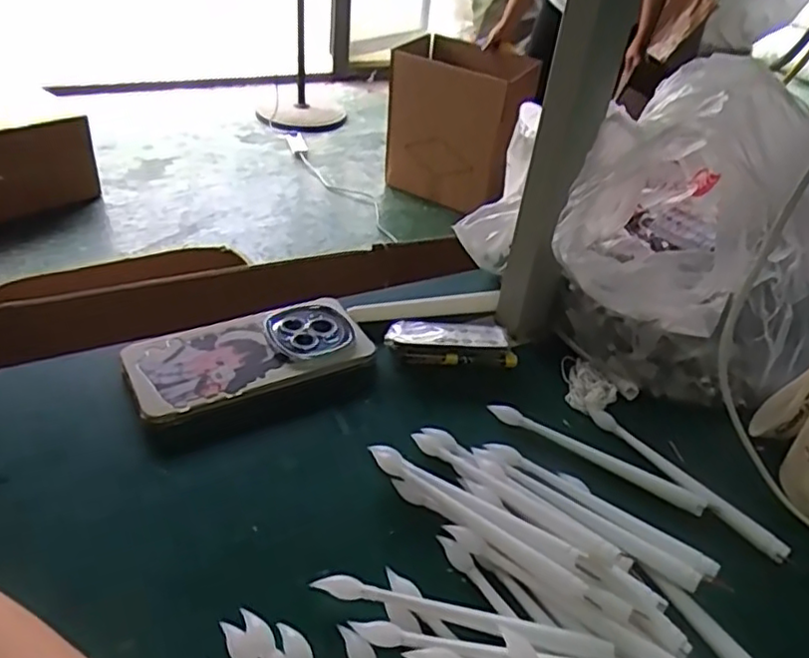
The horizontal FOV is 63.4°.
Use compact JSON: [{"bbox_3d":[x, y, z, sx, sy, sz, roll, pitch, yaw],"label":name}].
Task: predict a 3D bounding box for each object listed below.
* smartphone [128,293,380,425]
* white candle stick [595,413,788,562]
[{"bbox_3d":[-0.107,0.019,0.461,0.162,0.017,0.078,-16,42,-27],"label":"smartphone"},{"bbox_3d":[0.175,0.094,0.418,0.014,0.008,0.139,-21,45,-32],"label":"white candle stick"}]

